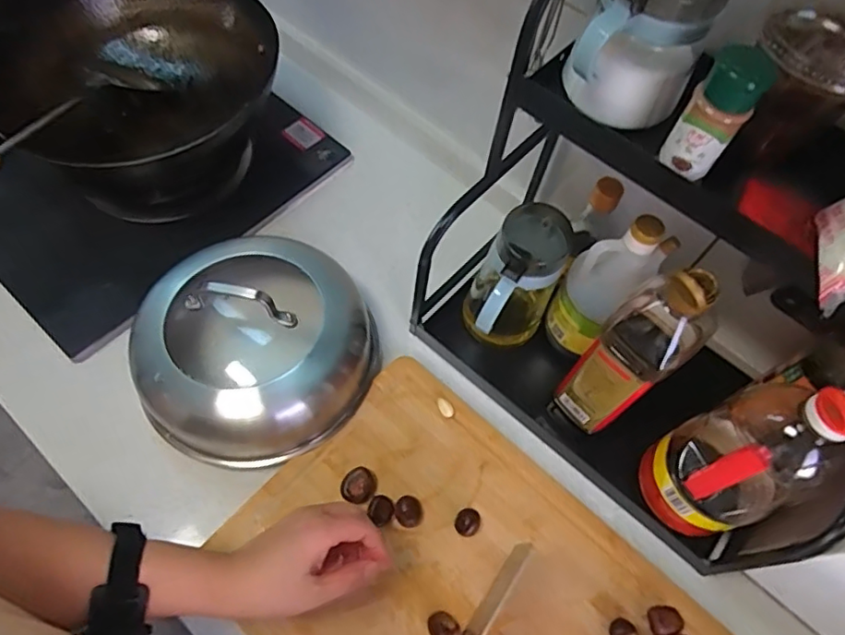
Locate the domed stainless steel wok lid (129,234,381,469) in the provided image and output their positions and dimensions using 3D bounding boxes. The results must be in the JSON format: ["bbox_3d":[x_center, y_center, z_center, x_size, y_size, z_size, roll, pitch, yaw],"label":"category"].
[{"bbox_3d":[-0.172,0.026,0.588,0.243,0.113,0.221,2,63,-3],"label":"domed stainless steel wok lid"}]

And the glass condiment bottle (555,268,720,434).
[{"bbox_3d":[0.194,0.027,0.511,0.093,0.240,0.062,-37,71,-20],"label":"glass condiment bottle"}]

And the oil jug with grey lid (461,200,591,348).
[{"bbox_3d":[0.093,-0.033,0.618,0.086,0.152,0.125,38,67,15],"label":"oil jug with grey lid"}]

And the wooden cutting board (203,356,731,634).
[{"bbox_3d":[0.044,0.265,0.531,0.430,0.026,0.298,39,69,15],"label":"wooden cutting board"}]

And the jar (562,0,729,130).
[{"bbox_3d":[0.157,-0.202,0.410,0.085,0.101,0.100,24,64,8],"label":"jar"}]

